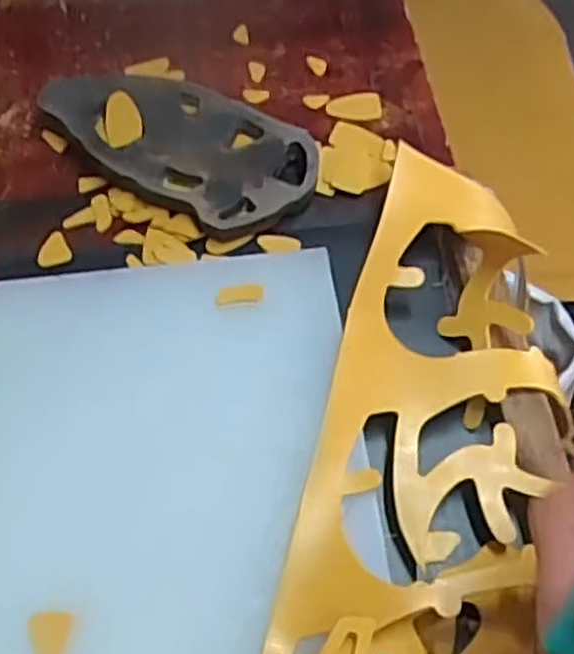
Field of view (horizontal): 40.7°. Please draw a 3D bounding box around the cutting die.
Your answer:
[{"bbox_3d":[-0.087,-0.143,0.614,0.230,0.033,0.115,24,63,13],"label":"cutting die"}]

